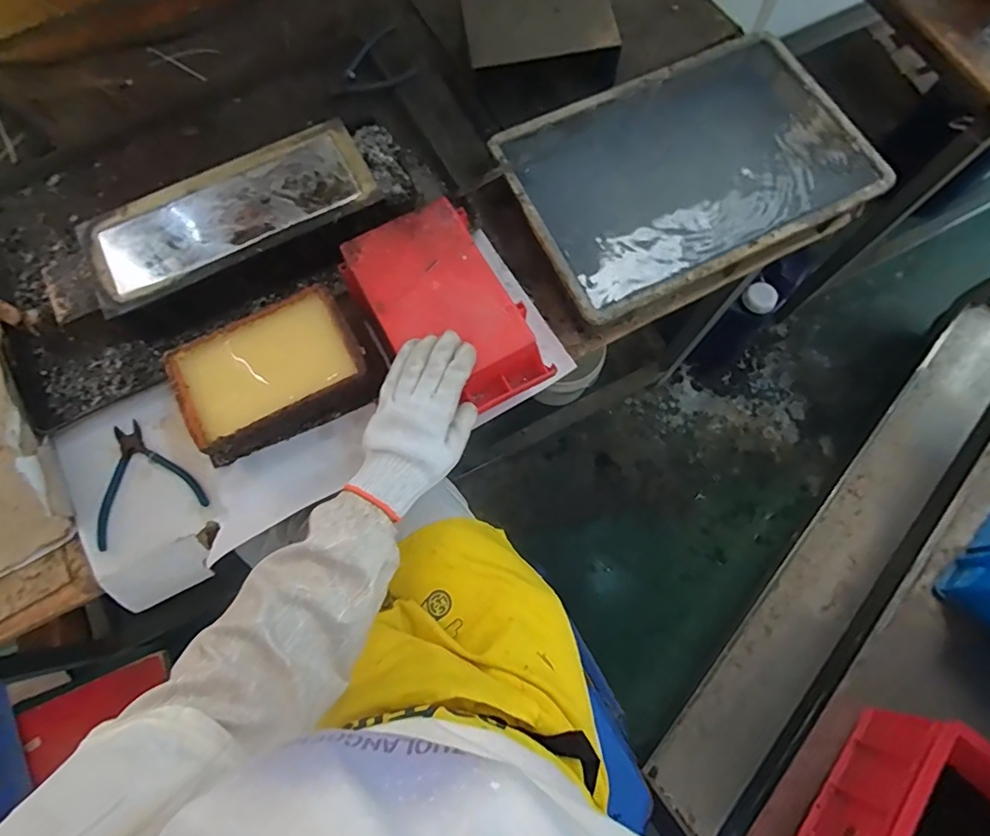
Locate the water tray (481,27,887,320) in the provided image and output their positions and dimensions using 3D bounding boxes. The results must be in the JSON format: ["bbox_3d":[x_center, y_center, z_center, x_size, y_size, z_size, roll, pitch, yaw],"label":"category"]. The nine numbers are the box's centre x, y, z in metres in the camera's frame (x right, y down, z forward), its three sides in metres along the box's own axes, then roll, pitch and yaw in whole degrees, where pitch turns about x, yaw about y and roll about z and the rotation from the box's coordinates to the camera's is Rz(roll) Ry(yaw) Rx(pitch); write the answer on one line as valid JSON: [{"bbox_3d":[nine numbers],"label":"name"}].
[{"bbox_3d":[0.250,-0.323,0.686,0.446,0.039,0.291,-26,74,-7],"label":"water tray"}]

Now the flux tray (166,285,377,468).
[{"bbox_3d":[-0.261,-0.052,0.624,0.211,0.062,0.143,-26,74,-7],"label":"flux tray"}]

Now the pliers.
[{"bbox_3d":[-0.418,0.067,0.623,0.124,0.009,0.134,-23,74,-6],"label":"pliers"}]

